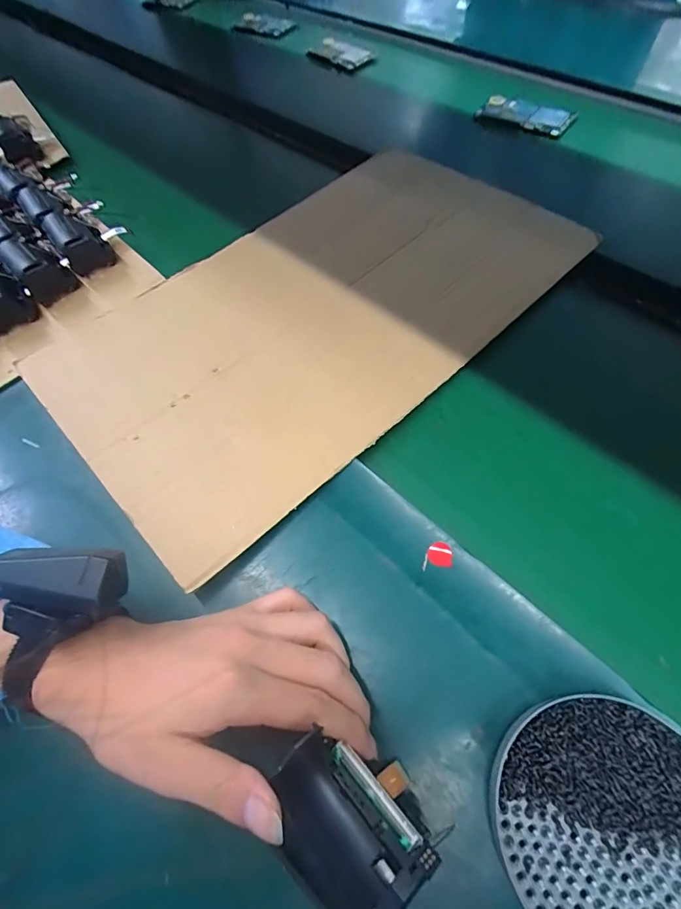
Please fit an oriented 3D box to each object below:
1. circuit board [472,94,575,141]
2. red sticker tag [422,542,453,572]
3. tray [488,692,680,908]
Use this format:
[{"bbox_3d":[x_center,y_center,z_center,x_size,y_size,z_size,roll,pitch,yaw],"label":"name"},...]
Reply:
[{"bbox_3d":[0.245,-0.448,0.580,0.117,0.008,0.061,37,69,22],"label":"circuit board"},{"bbox_3d":[0.066,0.069,0.302,0.020,0.004,0.017,-3,60,2],"label":"red sticker tag"},{"bbox_3d":[0.137,0.187,0.221,0.110,0.023,0.114,-2,60,3],"label":"tray"}]

